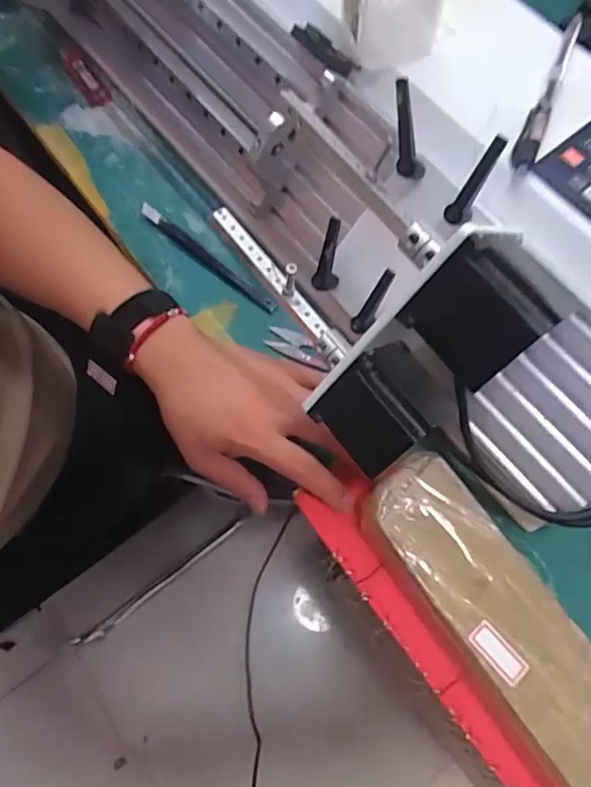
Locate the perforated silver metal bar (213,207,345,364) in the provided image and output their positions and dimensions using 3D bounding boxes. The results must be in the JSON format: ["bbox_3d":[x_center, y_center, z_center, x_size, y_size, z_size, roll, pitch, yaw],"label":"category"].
[{"bbox_3d":[-0.011,-0.070,0.340,0.010,0.011,0.128,-34,74,-12],"label":"perforated silver metal bar"}]

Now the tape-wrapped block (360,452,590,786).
[{"bbox_3d":[0.138,0.165,0.323,0.067,0.052,0.275,-33,74,-11],"label":"tape-wrapped block"}]

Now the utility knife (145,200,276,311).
[{"bbox_3d":[-0.081,-0.122,0.487,0.164,0.011,0.015,39,75,13],"label":"utility knife"}]

